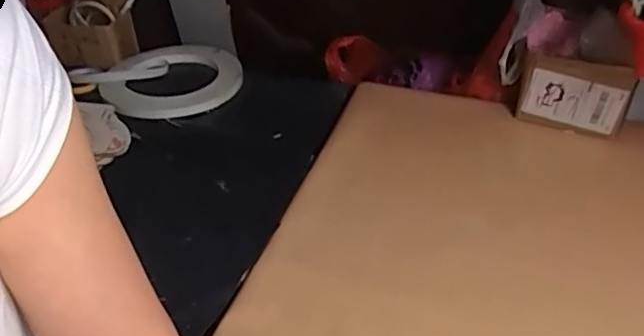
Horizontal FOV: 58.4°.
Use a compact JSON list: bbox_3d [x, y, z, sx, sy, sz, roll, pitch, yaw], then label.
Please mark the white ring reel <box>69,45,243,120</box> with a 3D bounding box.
[{"bbox_3d":[-0.281,-0.162,1.037,0.269,0.026,0.240,30,49,34],"label":"white ring reel"}]

